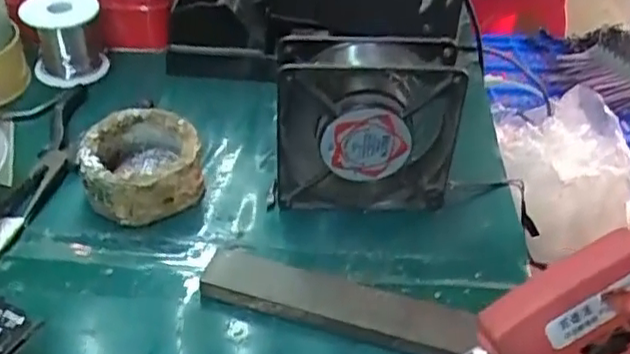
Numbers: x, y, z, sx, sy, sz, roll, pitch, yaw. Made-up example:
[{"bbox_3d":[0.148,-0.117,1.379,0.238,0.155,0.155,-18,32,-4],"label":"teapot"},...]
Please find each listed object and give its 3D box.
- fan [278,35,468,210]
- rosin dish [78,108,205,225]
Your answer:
[{"bbox_3d":[0.034,-0.034,0.462,0.124,0.122,0.049,0,40,-5],"label":"fan"},{"bbox_3d":[-0.126,-0.008,0.474,0.079,0.047,0.076,2,40,-2],"label":"rosin dish"}]

